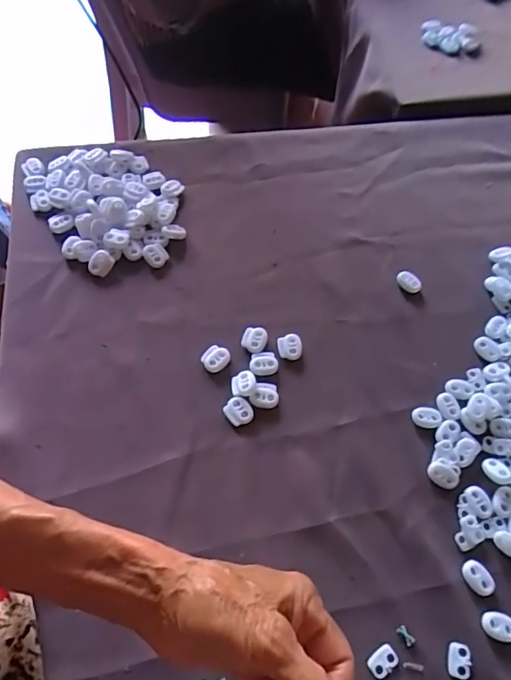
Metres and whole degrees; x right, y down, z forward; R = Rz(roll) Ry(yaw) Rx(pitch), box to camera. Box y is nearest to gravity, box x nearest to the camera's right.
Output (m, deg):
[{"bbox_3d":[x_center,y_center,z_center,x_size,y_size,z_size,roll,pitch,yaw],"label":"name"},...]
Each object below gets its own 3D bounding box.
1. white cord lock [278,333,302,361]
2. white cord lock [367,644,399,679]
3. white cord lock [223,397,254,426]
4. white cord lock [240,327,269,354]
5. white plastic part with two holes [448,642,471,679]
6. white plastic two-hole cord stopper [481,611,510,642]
[{"bbox_3d":[0.028,0.005,0.419,0.020,0.004,0.022,2,63,-1],"label":"white cord lock"},{"bbox_3d":[0.080,0.200,0.320,0.019,0.004,0.014,-37,70,-18],"label":"white cord lock"},{"bbox_3d":[-0.013,0.054,0.389,0.019,0.005,0.021,-33,69,-17],"label":"white cord lock"},{"bbox_3d":[-0.001,-0.001,0.420,0.020,0.004,0.022,14,64,5],"label":"white cord lock"},{"bbox_3d":[0.129,0.202,0.324,0.013,0.004,0.020,13,63,4],"label":"white plastic part with two holes"},{"bbox_3d":[0.159,0.186,0.333,0.023,0.004,0.016,12,63,4],"label":"white plastic two-hole cord stopper"}]

